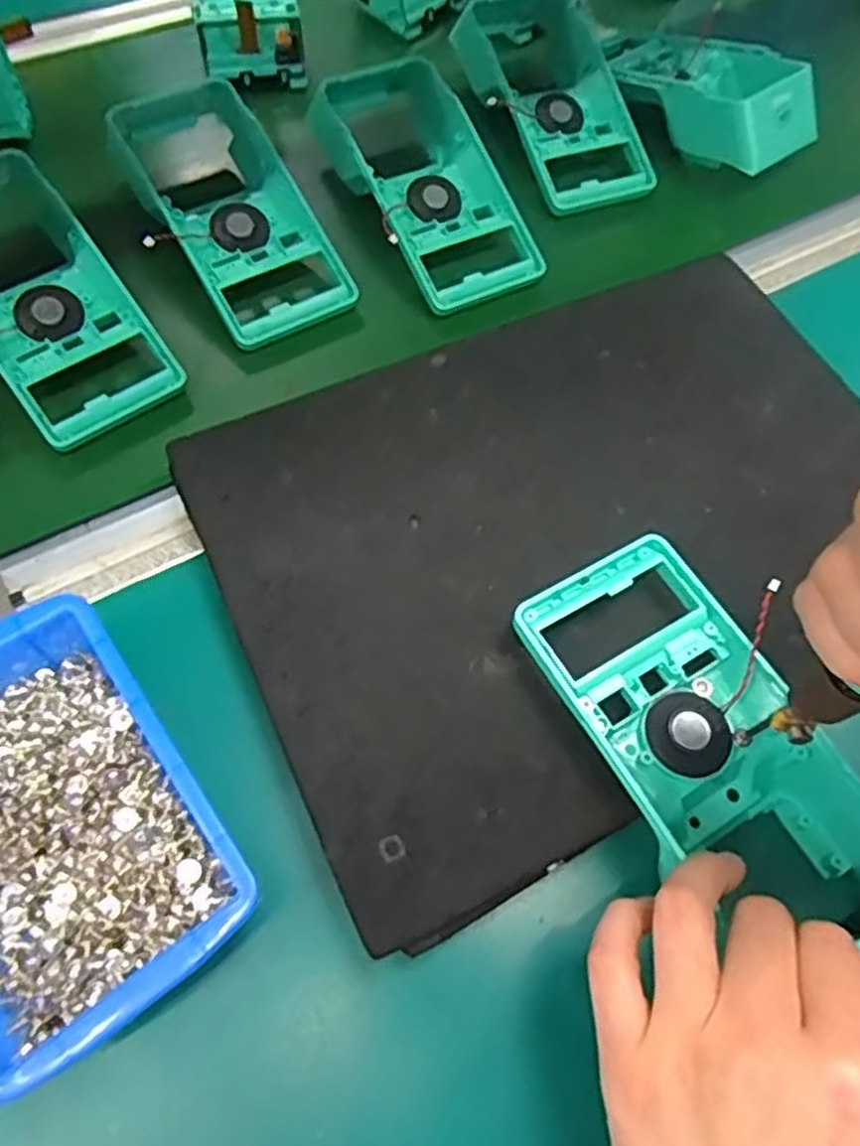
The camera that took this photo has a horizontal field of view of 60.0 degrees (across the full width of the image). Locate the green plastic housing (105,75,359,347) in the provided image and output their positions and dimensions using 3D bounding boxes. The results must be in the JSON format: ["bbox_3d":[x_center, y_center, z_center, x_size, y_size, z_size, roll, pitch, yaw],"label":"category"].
[{"bbox_3d":[-0.125,-0.223,0.456,0.101,0.050,0.195,-27,77,-12],"label":"green plastic housing"}]

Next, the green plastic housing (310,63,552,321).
[{"bbox_3d":[-0.007,-0.258,0.474,0.093,0.055,0.204,-25,67,-17],"label":"green plastic housing"}]

